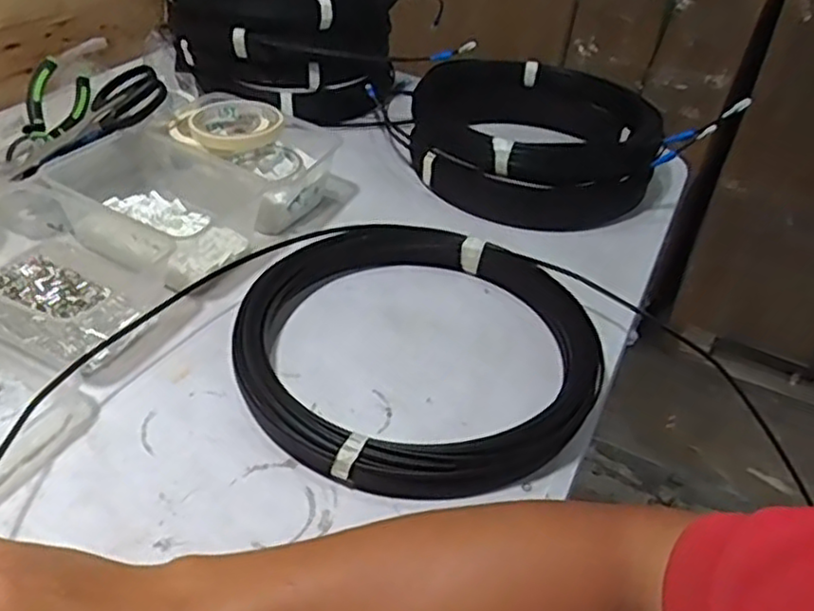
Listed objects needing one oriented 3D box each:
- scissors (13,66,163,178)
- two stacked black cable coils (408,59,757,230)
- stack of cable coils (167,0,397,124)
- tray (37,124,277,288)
[{"bbox_3d":[-0.314,-0.178,0.693,0.165,0.022,0.078,-38,49,-4],"label":"scissors"},{"bbox_3d":[0.145,-0.199,0.835,0.279,0.098,0.276,4,38,-3],"label":"two stacked black cable coils"},{"bbox_3d":[-0.158,-0.349,0.888,0.254,0.168,0.229,14,38,9],"label":"stack of cable coils"},{"bbox_3d":[-0.242,-0.098,0.658,0.194,0.069,0.136,23,40,20],"label":"tray"}]

